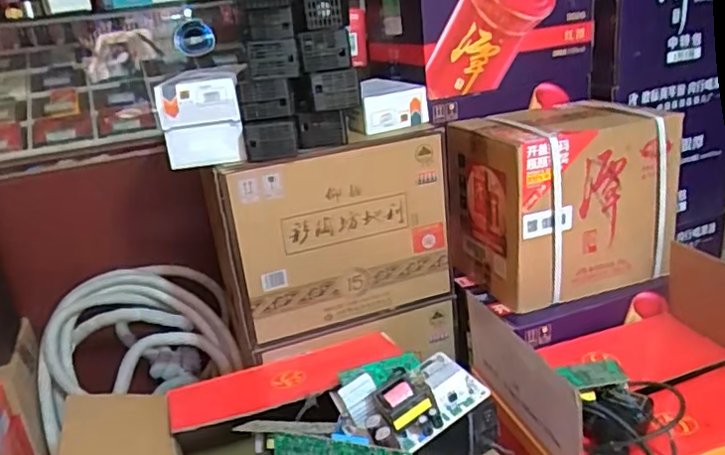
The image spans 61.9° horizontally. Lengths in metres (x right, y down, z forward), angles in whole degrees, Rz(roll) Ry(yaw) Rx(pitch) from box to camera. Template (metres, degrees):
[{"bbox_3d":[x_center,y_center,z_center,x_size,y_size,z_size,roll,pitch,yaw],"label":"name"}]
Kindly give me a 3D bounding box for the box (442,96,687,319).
[{"bbox_3d":[0.347,-0.053,1.077,0.342,0.281,0.216,-11,22,-11],"label":"box"}]

